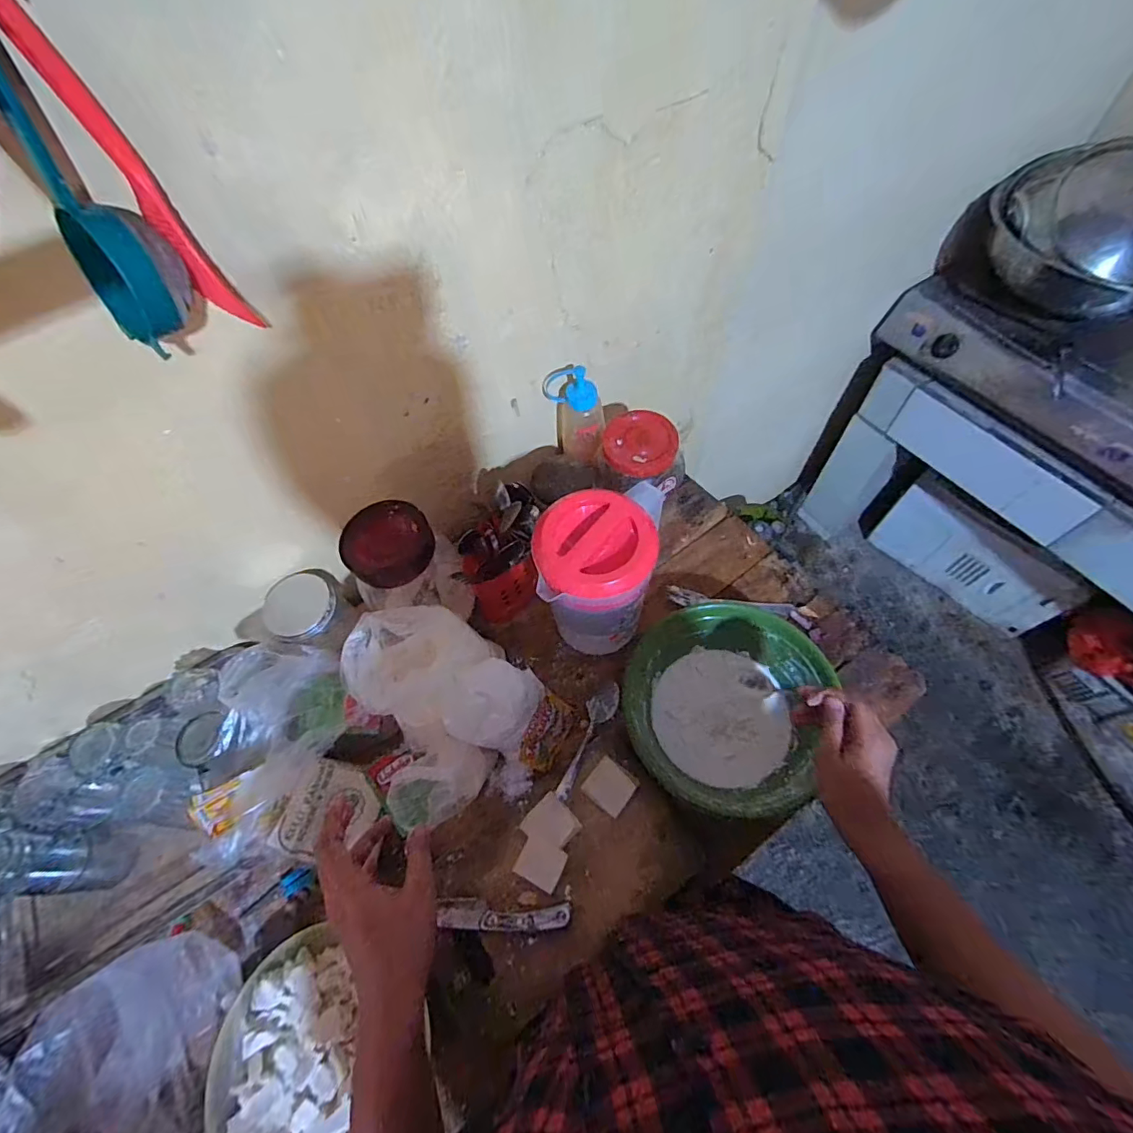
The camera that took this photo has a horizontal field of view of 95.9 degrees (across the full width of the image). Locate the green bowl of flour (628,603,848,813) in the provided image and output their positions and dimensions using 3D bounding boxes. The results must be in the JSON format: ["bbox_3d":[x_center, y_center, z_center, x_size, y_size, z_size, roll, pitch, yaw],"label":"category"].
[{"bbox_3d":[0.185,0.170,0.627,0.210,0.091,0.234,21,65,15],"label":"green bowl of flour"}]

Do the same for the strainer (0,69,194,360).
[{"bbox_3d":[-0.299,-0.223,0.308,0.058,0.167,0.082,-42,66,-17],"label":"strainer"}]

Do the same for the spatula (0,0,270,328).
[{"bbox_3d":[-0.281,-0.254,0.345,0.031,0.211,0.029,-33,64,-13],"label":"spatula"}]

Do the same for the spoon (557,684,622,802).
[{"bbox_3d":[0.022,0.214,0.641,0.035,0.019,0.152,26,66,17],"label":"spoon"}]

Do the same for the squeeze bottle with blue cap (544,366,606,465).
[{"bbox_3d":[0.015,-0.218,0.740,0.074,0.134,0.049,-9,34,-1],"label":"squeeze bottle with blue cap"}]

